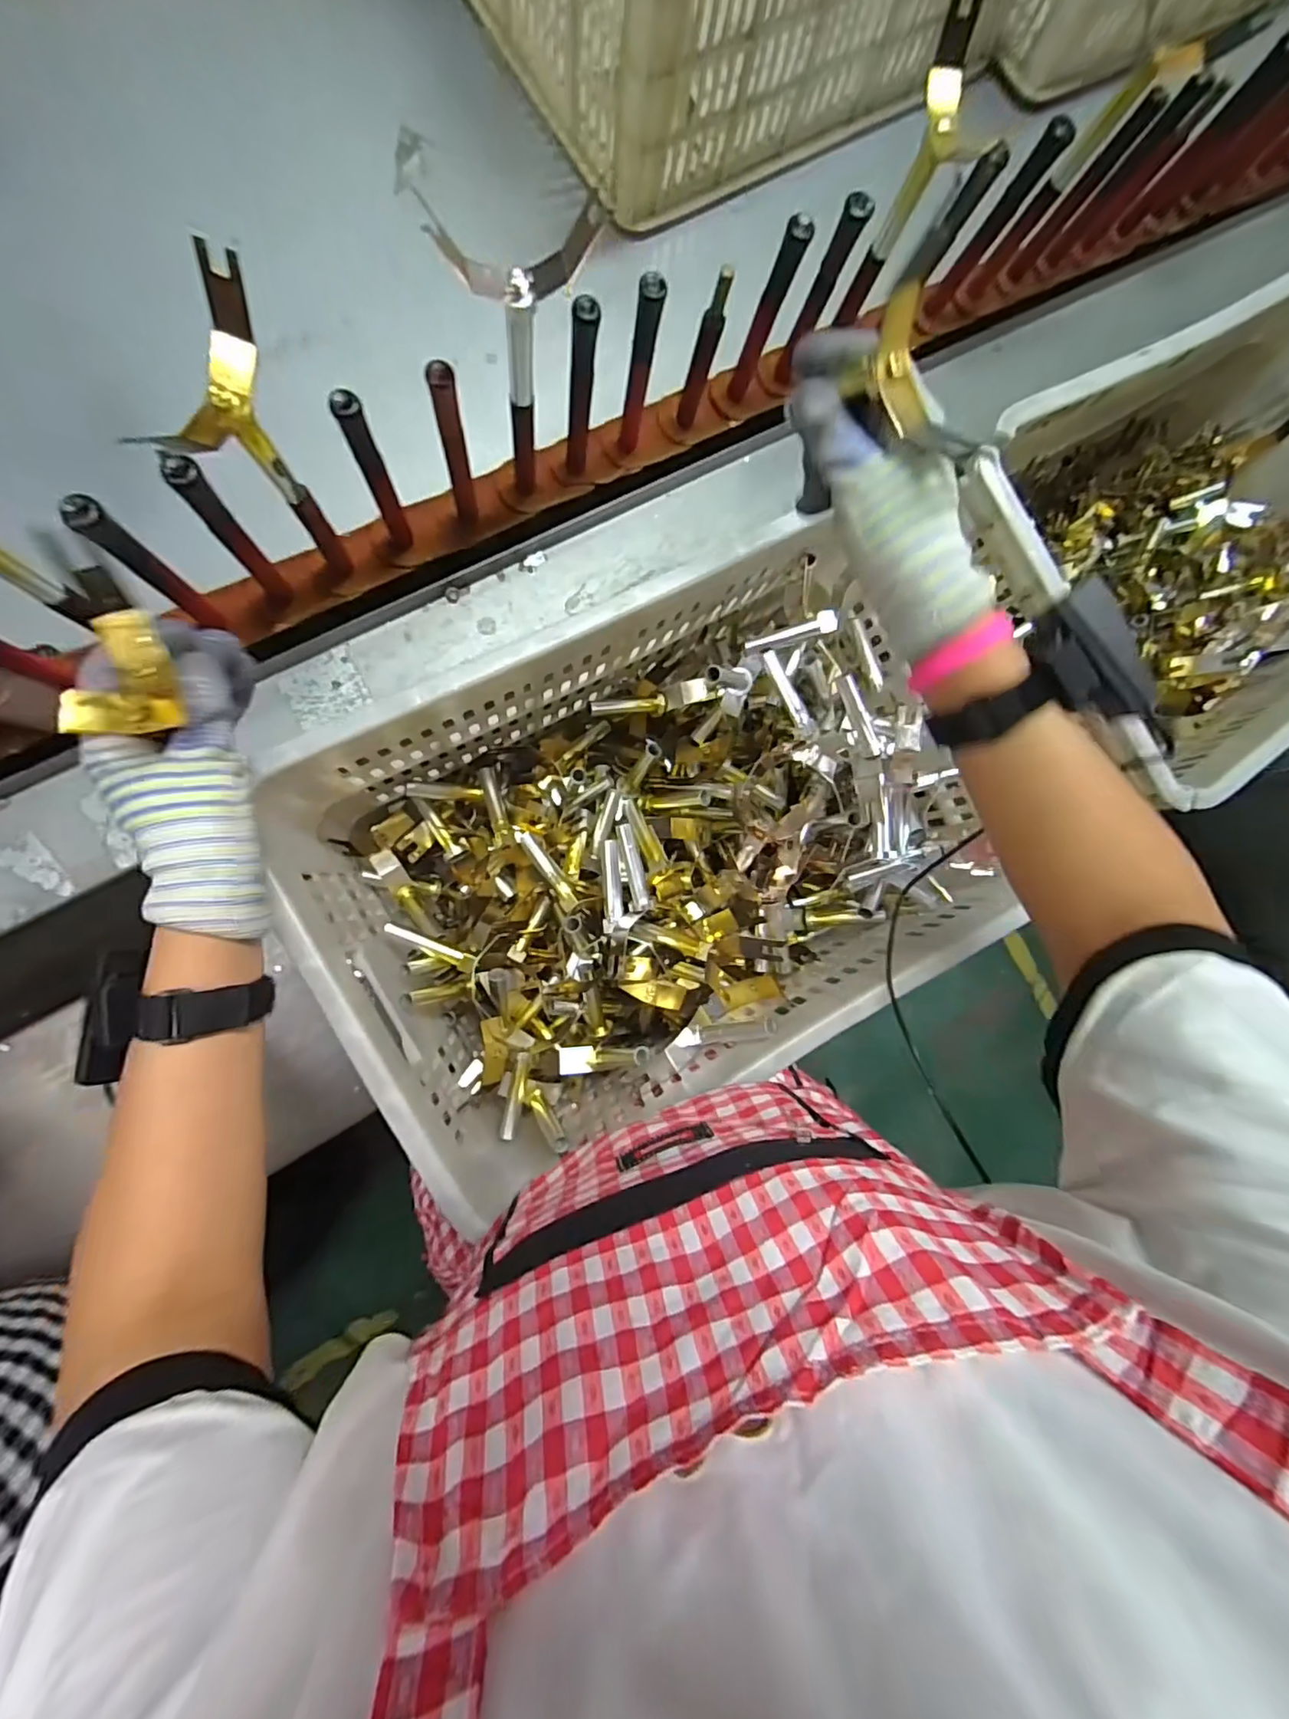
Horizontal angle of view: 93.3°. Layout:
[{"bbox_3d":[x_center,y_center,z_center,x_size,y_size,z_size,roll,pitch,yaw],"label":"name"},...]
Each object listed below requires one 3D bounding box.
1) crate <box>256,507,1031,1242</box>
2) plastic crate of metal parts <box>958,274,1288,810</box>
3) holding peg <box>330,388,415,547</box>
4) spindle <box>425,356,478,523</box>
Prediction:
[{"bbox_3d":[0.011,-0.006,0.512,0.493,0.195,0.341,-26,90,-10],"label":"crate"},{"bbox_3d":[0.557,-0.318,0.611,0.560,0.210,0.332,-33,91,-9],"label":"plastic crate of metal parts"},{"bbox_3d":[-0.181,-0.258,0.414,0.016,0.145,0.016,-17,89,-9],"label":"holding peg"},{"bbox_3d":[-0.131,-0.282,0.423,0.016,0.140,0.011,-7,87,-9],"label":"spindle"}]

